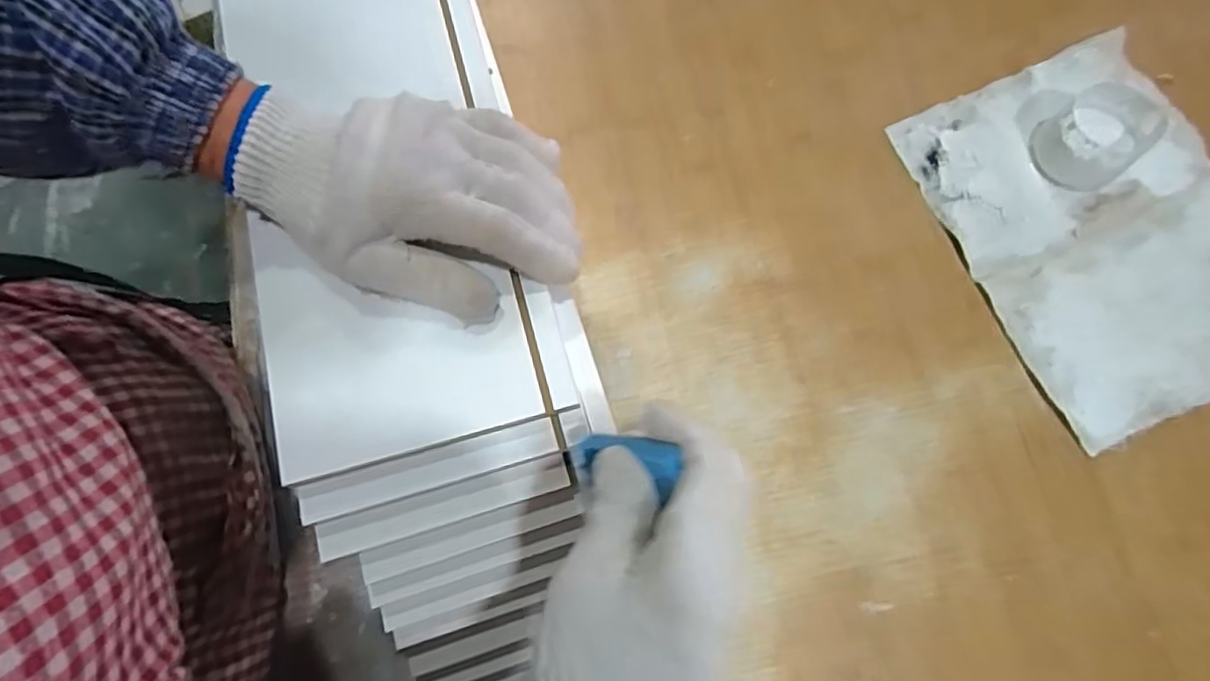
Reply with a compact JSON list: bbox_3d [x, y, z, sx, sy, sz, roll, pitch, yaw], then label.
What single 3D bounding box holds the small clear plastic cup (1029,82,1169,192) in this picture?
[{"bbox_3d":[0.357,-0.147,0.460,0.067,0.042,0.062,0,75,1],"label":"small clear plastic cup"}]

